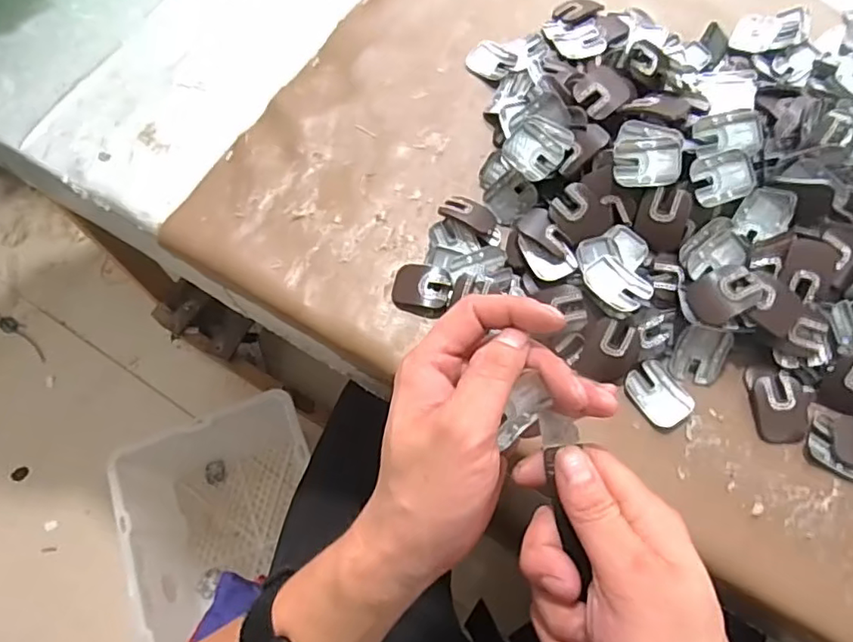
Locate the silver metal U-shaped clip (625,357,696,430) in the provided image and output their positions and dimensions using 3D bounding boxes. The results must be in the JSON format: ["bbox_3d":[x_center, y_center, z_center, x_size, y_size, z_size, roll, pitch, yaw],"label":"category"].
[{"bbox_3d":[0.145,0.046,0.365,0.029,0.005,0.040,-32,71,-12],"label":"silver metal U-shaped clip"}]

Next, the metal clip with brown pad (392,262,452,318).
[{"bbox_3d":[-0.003,-0.022,0.393,0.042,0.004,0.034,17,80,24],"label":"metal clip with brown pad"}]

